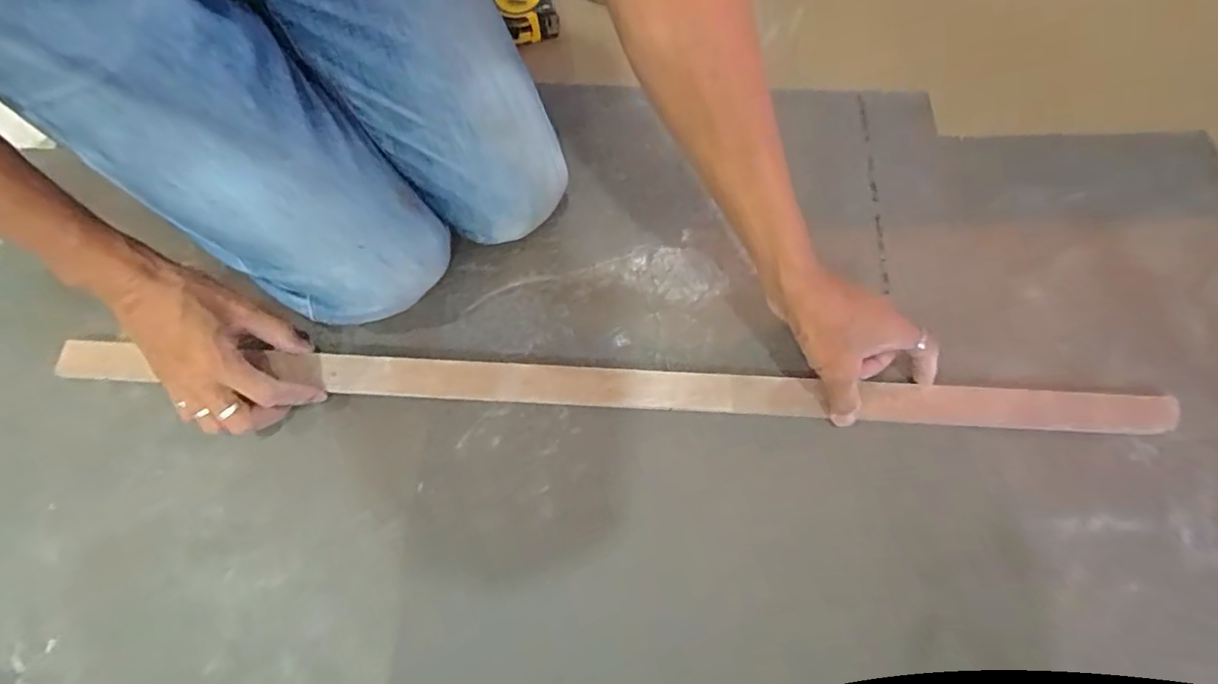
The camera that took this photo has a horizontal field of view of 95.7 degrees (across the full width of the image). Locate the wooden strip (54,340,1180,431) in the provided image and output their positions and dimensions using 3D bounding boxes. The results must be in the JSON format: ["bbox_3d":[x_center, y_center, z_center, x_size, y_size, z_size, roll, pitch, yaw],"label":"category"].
[{"bbox_3d":[0.001,0.037,0.457,0.894,0.017,0.034,3,70,1],"label":"wooden strip"}]

